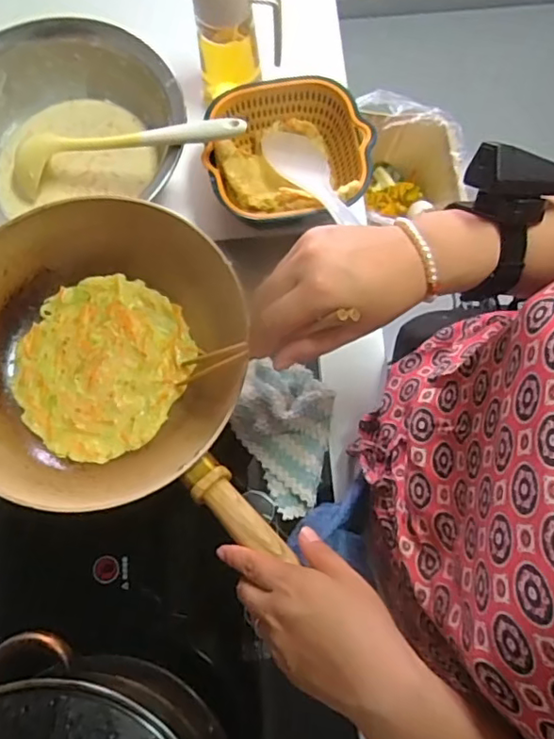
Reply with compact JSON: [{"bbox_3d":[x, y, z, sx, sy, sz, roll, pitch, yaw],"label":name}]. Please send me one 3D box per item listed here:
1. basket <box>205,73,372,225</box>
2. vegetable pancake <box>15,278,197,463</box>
[{"bbox_3d":[0.013,-0.244,0.670,0.178,0.068,0.166,-4,75,0],"label":"basket"},{"bbox_3d":[-0.172,-0.006,0.567,0.163,0.008,0.176,0,75,1],"label":"vegetable pancake"}]

